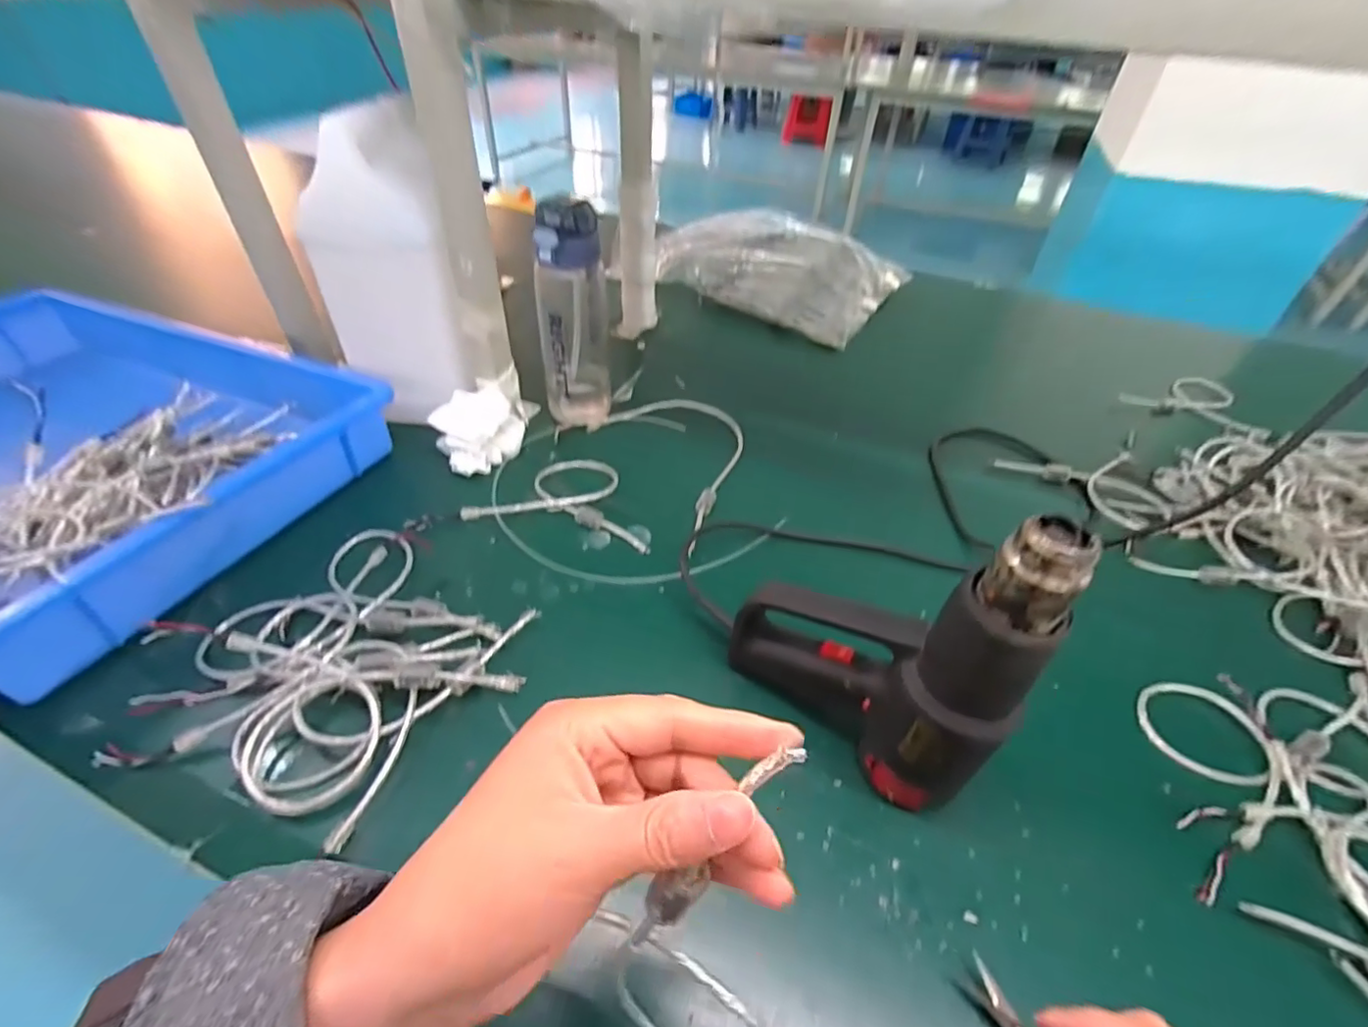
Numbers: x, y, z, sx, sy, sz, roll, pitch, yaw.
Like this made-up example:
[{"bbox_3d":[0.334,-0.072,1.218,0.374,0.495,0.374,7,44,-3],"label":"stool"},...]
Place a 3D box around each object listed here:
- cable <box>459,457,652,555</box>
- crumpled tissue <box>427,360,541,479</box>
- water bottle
[{"bbox_3d":[-0.116,-0.022,0.599,0.180,0.015,0.122,8,44,5],"label":"cable"},{"bbox_3d":[-0.213,-0.098,0.634,0.065,0.069,0.124,21,47,17],"label":"crumpled tissue"},{"bbox_3d":[-0.121,-0.210,0.634,0.072,0.227,0.082,-3,45,-6],"label":"water bottle"}]

